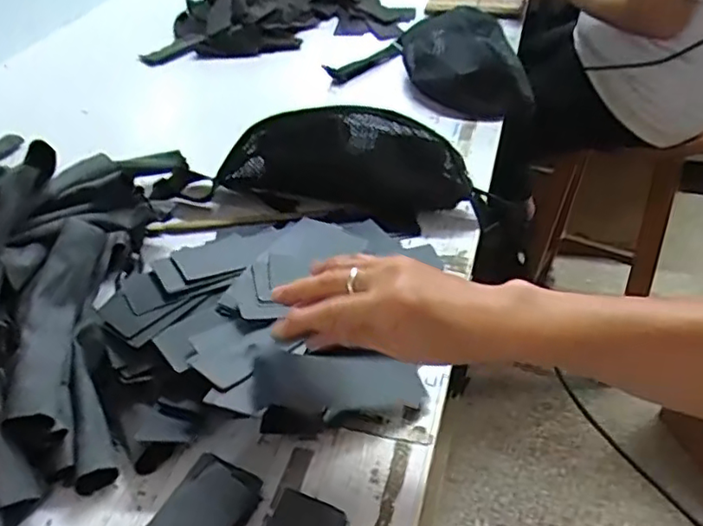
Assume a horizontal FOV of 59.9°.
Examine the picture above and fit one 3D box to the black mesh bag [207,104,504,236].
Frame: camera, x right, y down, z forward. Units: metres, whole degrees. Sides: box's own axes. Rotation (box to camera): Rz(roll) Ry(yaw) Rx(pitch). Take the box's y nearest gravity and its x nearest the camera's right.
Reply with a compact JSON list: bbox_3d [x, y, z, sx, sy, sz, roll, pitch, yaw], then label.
[{"bbox_3d":[-0.001,-0.101,0.663,0.299,0.094,0.092,9,42,15],"label":"black mesh bag"}]

